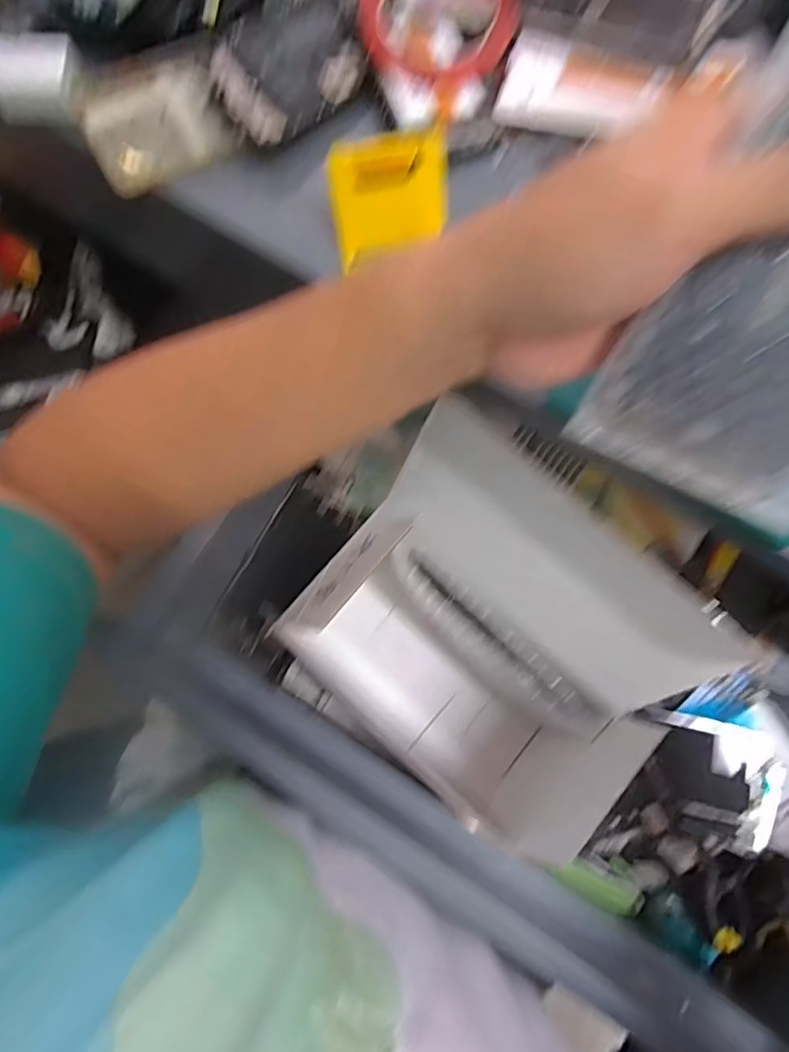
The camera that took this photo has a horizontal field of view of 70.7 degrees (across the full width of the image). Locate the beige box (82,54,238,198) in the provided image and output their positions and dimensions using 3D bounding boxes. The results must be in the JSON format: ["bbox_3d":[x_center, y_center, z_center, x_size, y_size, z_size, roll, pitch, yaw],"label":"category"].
[{"bbox_3d":[-0.170,-0.287,0.392,0.093,0.021,0.081,-24,78,-5],"label":"beige box"}]

